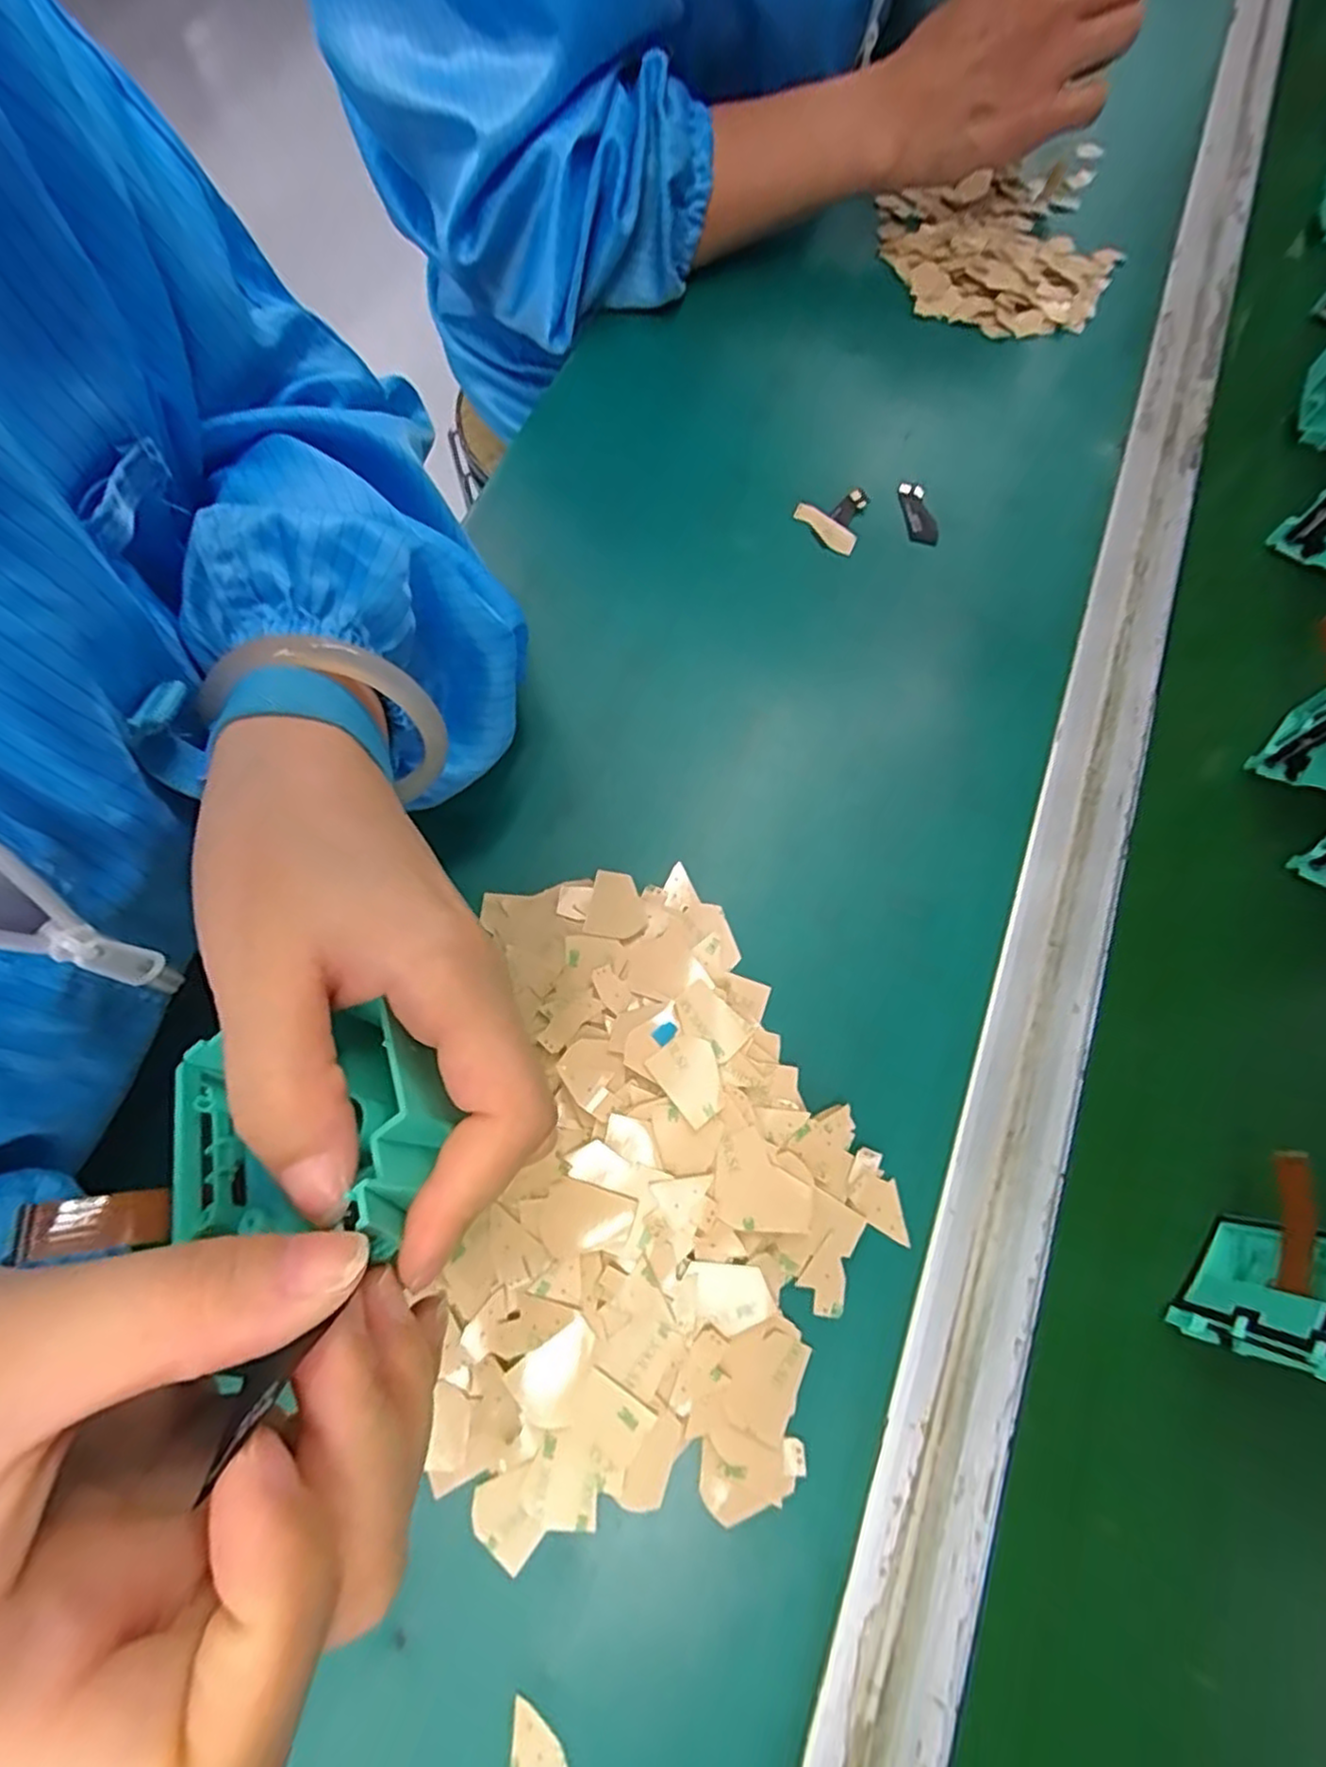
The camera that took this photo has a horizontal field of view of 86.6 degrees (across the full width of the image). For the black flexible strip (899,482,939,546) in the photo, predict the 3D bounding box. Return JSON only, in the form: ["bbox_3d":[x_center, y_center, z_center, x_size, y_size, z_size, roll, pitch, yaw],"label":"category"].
[{"bbox_3d":[0.128,-0.186,0.355,0.012,0.010,0.036,-7,71,-4],"label":"black flexible strip"}]

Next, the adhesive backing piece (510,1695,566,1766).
[{"bbox_3d":[-0.036,0.247,0.196,0.026,0.004,0.016,44,72,13],"label":"adhesive backing piece"}]

